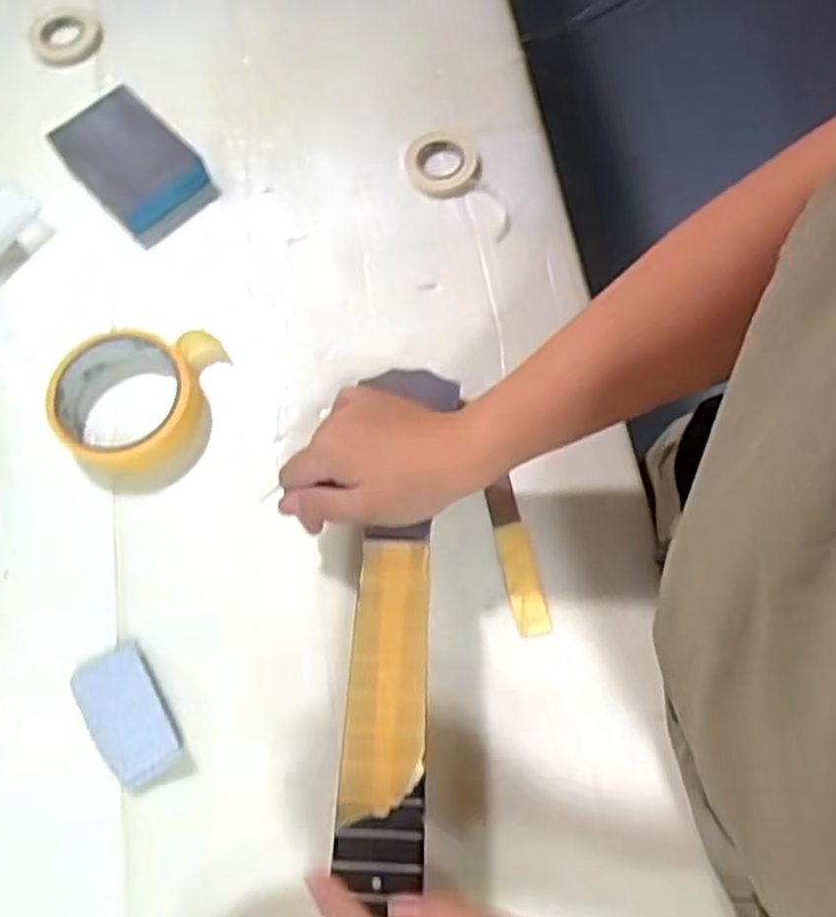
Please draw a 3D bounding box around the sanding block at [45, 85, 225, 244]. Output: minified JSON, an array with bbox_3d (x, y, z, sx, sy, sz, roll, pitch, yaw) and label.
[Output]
[{"bbox_3d":[-0.205,-0.212,0.545,0.071,0.033,0.105,-41,74,-11],"label":"sanding block"}]

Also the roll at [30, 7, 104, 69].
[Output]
[{"bbox_3d":[-0.278,-0.333,0.599,0.054,0.019,0.045,-25,72,-6],"label":"roll"}]

